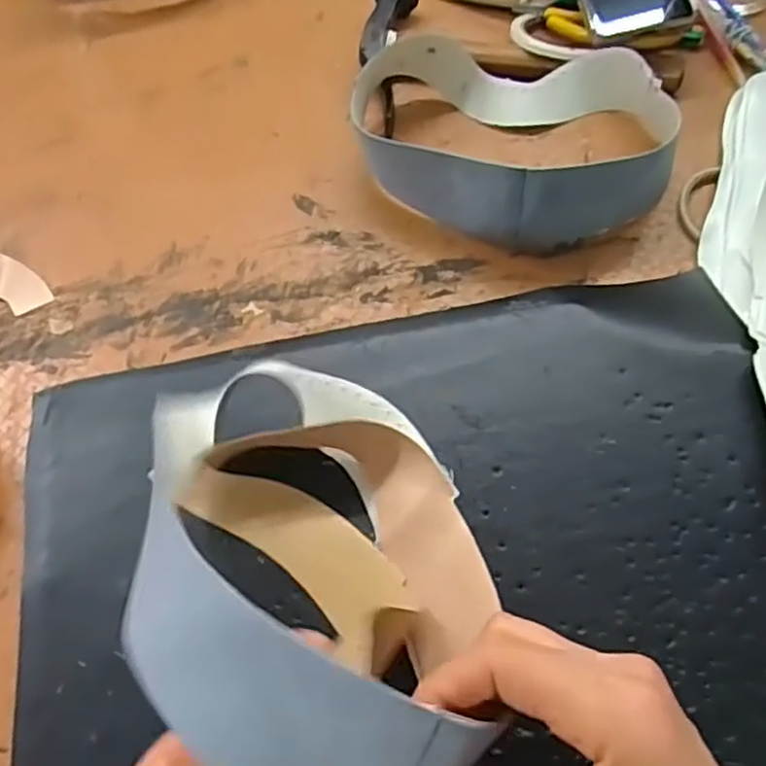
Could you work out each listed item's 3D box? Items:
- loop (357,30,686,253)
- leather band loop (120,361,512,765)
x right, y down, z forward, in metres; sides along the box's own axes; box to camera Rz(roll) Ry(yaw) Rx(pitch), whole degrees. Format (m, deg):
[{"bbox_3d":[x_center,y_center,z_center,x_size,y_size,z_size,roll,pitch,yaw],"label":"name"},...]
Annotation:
[{"bbox_3d":[0.084,-0.171,0.475,0.209,0.057,0.160,10,64,9],"label":"loop"},{"bbox_3d":[-0.024,0.074,0.300,0.130,0.080,0.196,1,23,4],"label":"leather band loop"}]

